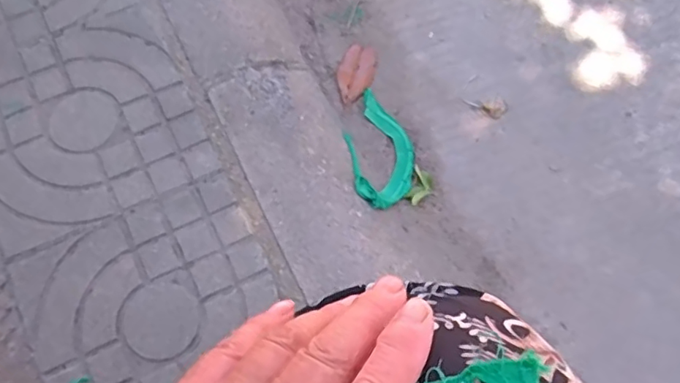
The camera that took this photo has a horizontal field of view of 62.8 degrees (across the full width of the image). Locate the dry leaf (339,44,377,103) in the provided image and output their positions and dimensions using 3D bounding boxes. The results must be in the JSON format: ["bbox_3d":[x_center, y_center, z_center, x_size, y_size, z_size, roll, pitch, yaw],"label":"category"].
[{"bbox_3d":[0.028,-0.193,0.905,0.053,0.015,0.113,18,62,4],"label":"dry leaf"}]

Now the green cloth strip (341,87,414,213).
[{"bbox_3d":[0.060,-0.062,0.848,0.103,0.023,0.196,8,60,-25],"label":"green cloth strip"}]

